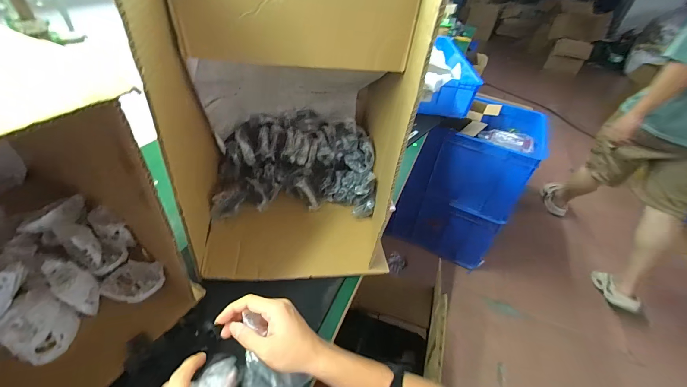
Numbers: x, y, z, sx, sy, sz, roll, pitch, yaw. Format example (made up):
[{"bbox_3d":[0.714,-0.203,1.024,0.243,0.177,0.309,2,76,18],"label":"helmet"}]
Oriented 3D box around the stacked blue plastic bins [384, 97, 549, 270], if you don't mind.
[{"bbox_3d":[0.586,-0.058,1.453,0.454,0.700,0.442,26,43,21],"label":"stacked blue plastic bins"}]

